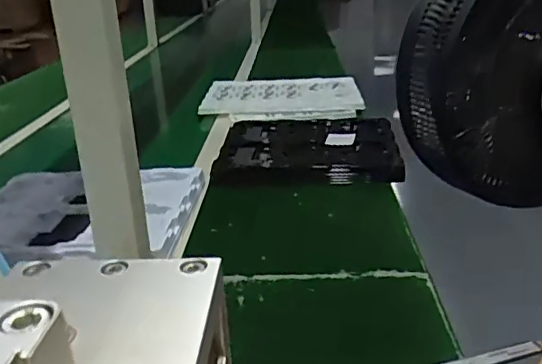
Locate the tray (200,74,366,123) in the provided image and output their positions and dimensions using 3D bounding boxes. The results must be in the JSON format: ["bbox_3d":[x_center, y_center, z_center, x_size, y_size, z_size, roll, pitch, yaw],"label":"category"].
[{"bbox_3d":[0.022,-0.205,1.353,0.378,0.043,0.314,0,22,7],"label":"tray"}]

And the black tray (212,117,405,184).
[{"bbox_3d":[0.068,-0.074,1.047,0.314,0.035,0.340,0,22,5],"label":"black tray"}]

